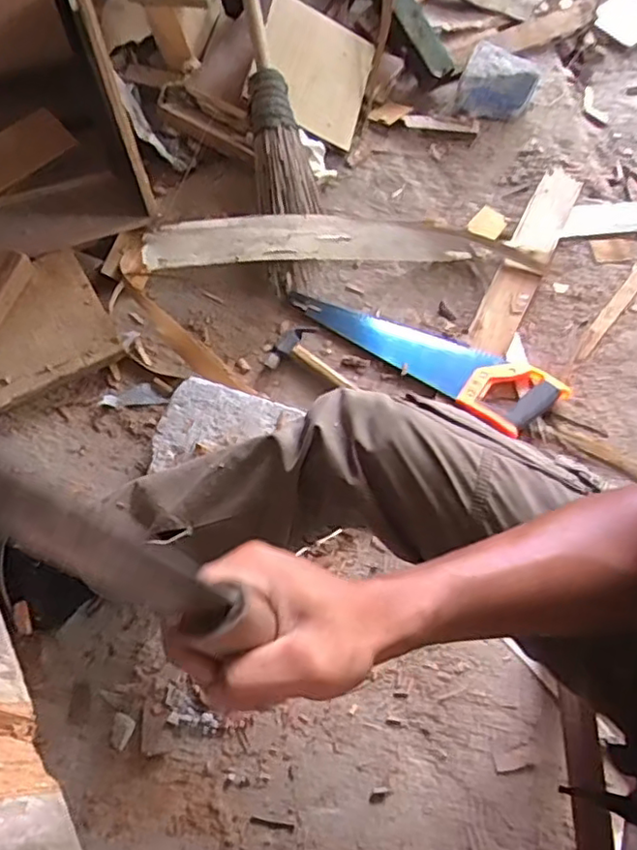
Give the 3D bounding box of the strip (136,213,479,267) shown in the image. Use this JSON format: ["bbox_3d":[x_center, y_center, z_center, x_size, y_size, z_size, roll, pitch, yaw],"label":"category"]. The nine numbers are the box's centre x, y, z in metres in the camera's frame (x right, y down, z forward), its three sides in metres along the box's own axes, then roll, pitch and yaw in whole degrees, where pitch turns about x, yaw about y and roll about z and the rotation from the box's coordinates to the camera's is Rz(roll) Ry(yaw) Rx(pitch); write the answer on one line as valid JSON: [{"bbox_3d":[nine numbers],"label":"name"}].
[{"bbox_3d":[0.002,-0.276,0.970,0.511,0.104,0.061,-7,66,-6],"label":"strip"}]

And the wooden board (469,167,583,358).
[{"bbox_3d":[0.344,-0.280,1.037,0.068,0.025,0.401,26,67,8],"label":"wooden board"}]

